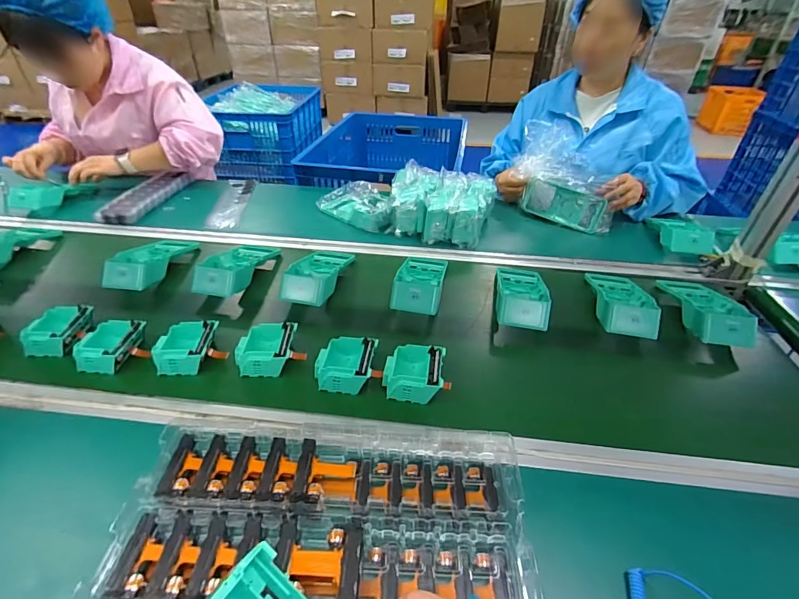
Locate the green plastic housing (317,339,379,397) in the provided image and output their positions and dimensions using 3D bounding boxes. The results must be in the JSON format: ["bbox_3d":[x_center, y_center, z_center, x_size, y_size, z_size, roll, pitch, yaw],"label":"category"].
[{"bbox_3d":[-0.075,0.092,0.558,0.077,0.041,0.072,3,38,2],"label":"green plastic housing"}]

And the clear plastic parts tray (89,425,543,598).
[{"bbox_3d":[-0.067,0.240,0.349,0.373,0.030,0.270,2,38,1],"label":"clear plastic parts tray"}]

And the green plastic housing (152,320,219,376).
[{"bbox_3d":[-0.308,0.072,0.581,0.082,0.040,0.074,-3,38,-5],"label":"green plastic housing"}]

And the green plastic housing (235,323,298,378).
[{"bbox_3d":[-0.193,0.074,0.580,0.082,0.043,0.082,0,38,-2],"label":"green plastic housing"}]

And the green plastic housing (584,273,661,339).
[{"bbox_3d":[0.389,-0.007,0.700,0.094,0.047,0.192,9,38,10],"label":"green plastic housing"}]

